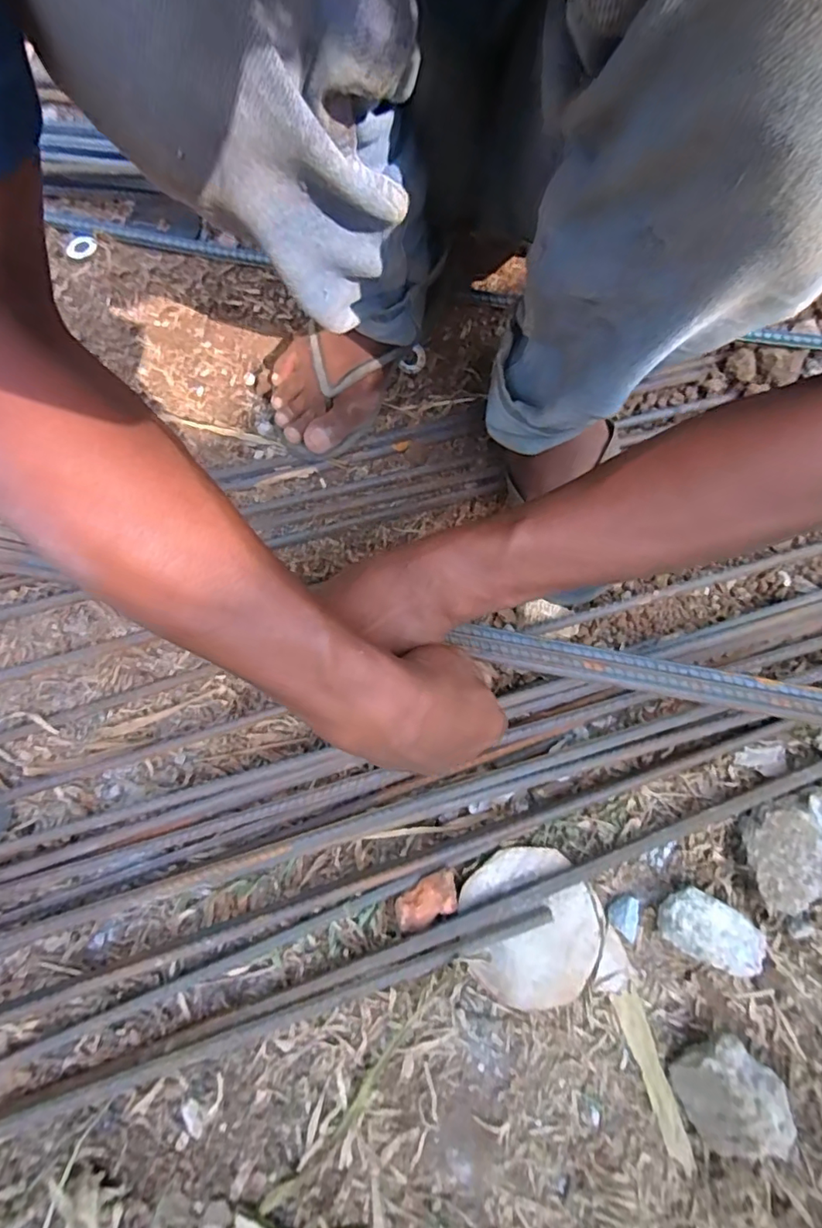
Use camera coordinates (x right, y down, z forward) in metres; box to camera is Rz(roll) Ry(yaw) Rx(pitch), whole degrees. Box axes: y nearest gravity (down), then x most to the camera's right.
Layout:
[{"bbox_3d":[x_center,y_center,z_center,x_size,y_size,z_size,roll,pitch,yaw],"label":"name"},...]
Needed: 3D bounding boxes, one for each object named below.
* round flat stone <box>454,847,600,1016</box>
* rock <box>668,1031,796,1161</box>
[{"bbox_3d":[0.093,0.244,0.418,0.101,0.012,0.111,0,77,-2],"label":"round flat stone"},{"bbox_3d":[0.227,0.343,0.380,0.066,0.045,0.065,0,77,-2],"label":"rock"}]

